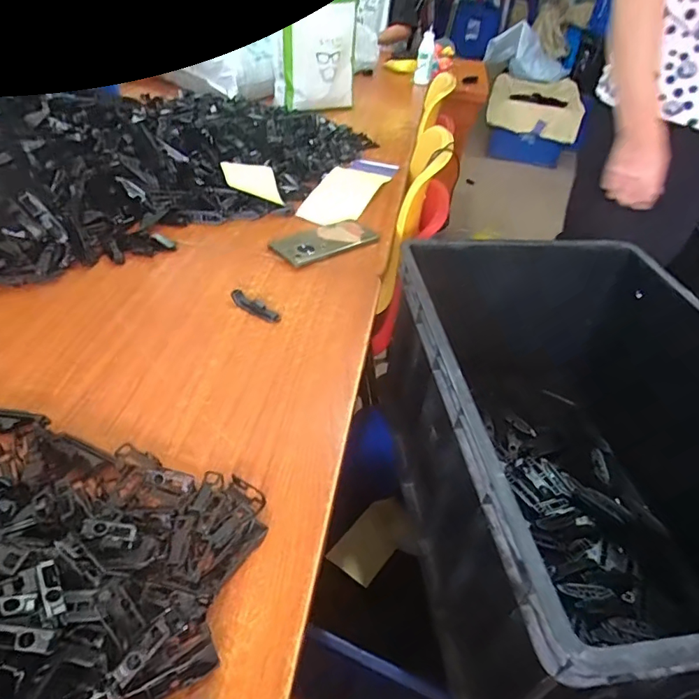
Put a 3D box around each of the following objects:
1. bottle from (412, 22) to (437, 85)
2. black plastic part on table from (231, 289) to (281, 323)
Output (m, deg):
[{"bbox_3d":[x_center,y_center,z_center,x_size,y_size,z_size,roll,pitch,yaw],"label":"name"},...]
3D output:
[{"bbox_3d":[0.236,-0.909,1.523,0.050,0.150,0.068,9,42,2],"label":"bottle"},{"bbox_3d":[-0.120,-0.056,0.628,0.072,0.014,0.020,25,45,19],"label":"black plastic part on table"}]

